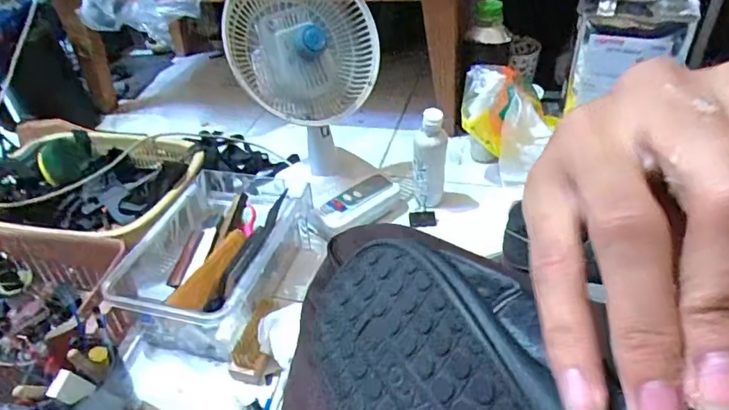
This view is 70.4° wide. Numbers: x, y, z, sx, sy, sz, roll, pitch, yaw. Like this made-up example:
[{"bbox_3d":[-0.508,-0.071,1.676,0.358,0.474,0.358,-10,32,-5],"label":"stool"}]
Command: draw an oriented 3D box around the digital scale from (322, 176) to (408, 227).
[{"bbox_3d":[-0.002,0.003,0.787,0.125,0.071,0.024,-26,10,-14],"label":"digital scale"}]

